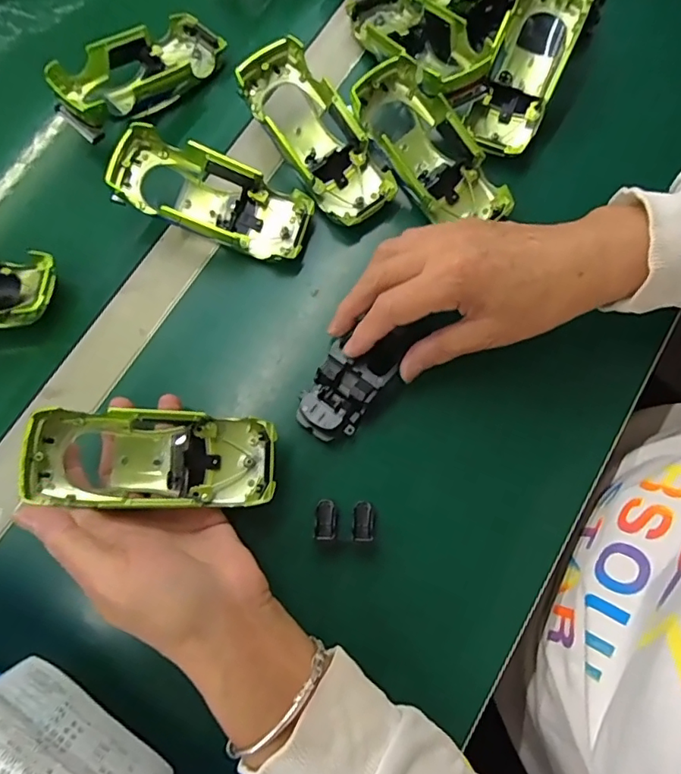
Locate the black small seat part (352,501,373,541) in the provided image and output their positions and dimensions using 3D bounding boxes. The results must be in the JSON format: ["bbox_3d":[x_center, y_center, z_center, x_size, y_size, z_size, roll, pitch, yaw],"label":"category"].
[{"bbox_3d":[0.014,0.082,0.316,0.012,0.013,0.023,4,76,2],"label":"black small seat part"}]

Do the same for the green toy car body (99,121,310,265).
[{"bbox_3d":[-0.089,-0.128,0.359,0.131,0.034,0.056,21,76,-10],"label":"green toy car body"}]

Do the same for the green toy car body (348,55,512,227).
[{"bbox_3d":[0.061,-0.164,0.367,0.056,0.035,0.129,-41,94,-9],"label":"green toy car body"}]

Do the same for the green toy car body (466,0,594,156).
[{"bbox_3d":[0.136,-0.234,0.377,0.051,0.043,0.125,22,77,6],"label":"green toy car body"}]

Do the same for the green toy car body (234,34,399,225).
[{"bbox_3d":[-0.018,-0.177,0.372,0.055,0.037,0.132,-37,94,-8],"label":"green toy car body"}]

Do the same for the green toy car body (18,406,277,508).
[{"bbox_3d":[-0.106,0.042,0.301,0.131,0.034,0.052,5,75,-14],"label":"green toy car body"}]

